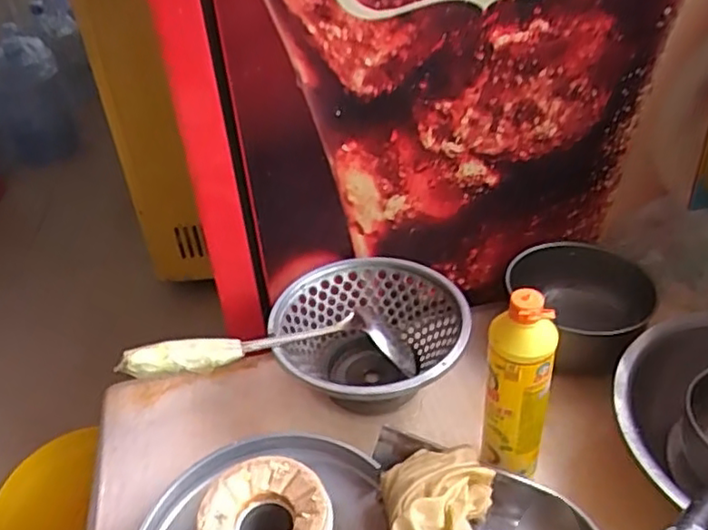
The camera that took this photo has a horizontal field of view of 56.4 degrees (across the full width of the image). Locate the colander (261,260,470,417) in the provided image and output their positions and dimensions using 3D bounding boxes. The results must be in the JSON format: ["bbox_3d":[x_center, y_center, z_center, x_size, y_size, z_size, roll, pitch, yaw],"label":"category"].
[{"bbox_3d":[0.023,0.102,0.784,0.215,0.117,0.210,-4,36,3],"label":"colander"}]

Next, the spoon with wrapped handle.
[{"bbox_3d":[-0.086,0.093,0.720,0.323,0.038,0.065,-2,34,-18],"label":"spoon with wrapped handle"}]

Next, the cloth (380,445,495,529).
[{"bbox_3d":[0.070,0.216,0.579,0.099,0.073,0.120,4,37,12],"label":"cloth"}]

